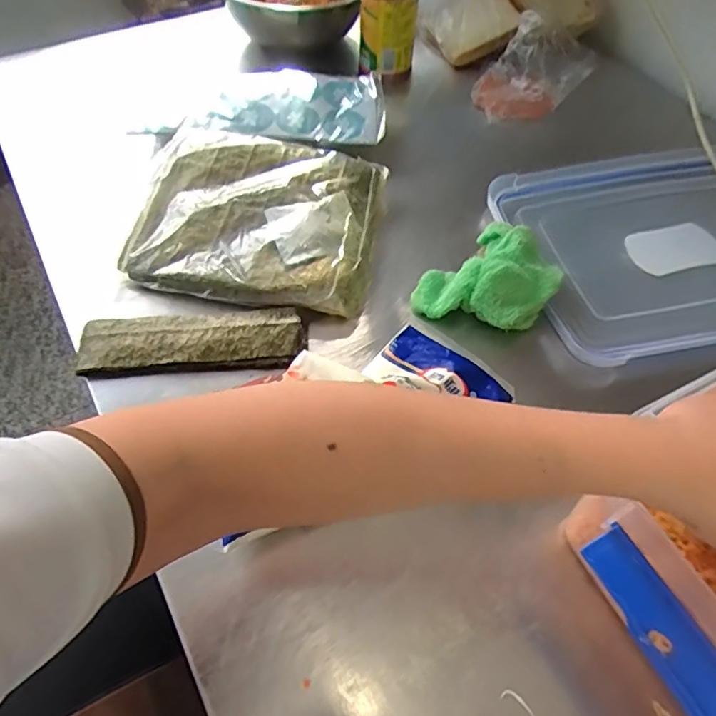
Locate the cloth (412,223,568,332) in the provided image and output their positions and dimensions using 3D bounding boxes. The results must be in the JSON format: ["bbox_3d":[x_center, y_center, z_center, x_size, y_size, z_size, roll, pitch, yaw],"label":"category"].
[{"bbox_3d":[0.121,-0.071,0.500,0.125,0.043,0.100,-37,64,-23],"label":"cloth"}]

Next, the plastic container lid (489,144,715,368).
[{"bbox_3d":[0.339,-0.125,0.563,0.363,0.022,0.249,-12,56,-10],"label":"plastic container lid"}]

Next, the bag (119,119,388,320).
[{"bbox_3d":[-0.097,-0.149,0.546,0.228,0.028,0.215,8,56,4],"label":"bag"}]

